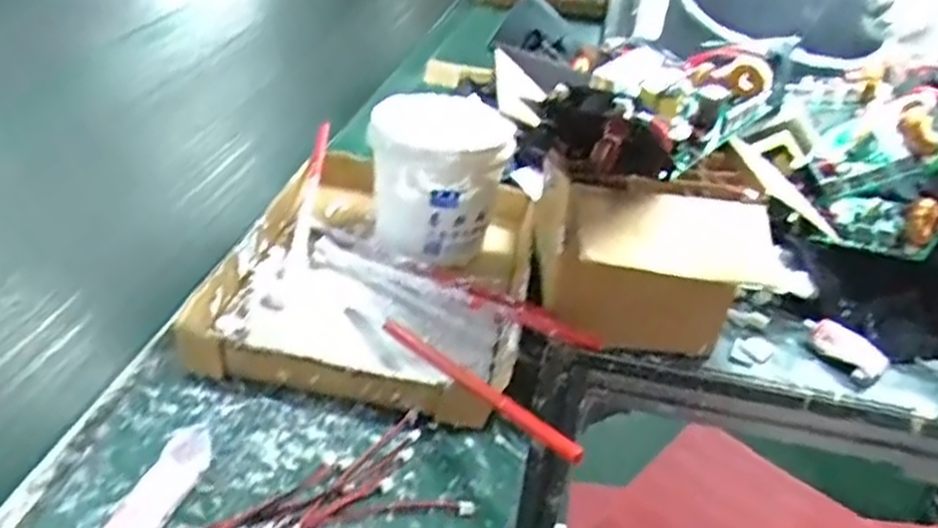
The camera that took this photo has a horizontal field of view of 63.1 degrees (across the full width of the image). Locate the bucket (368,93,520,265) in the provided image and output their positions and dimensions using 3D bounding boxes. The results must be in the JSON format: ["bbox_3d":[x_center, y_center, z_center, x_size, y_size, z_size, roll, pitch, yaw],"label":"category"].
[{"bbox_3d":[-0.035,-0.077,0.690,0.109,0.115,0.125,0,33,-10],"label":"bucket"}]

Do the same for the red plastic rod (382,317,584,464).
[{"bbox_3d":[0.000,0.076,0.501,0.011,0.014,0.212,-16,24,-31],"label":"red plastic rod"}]

